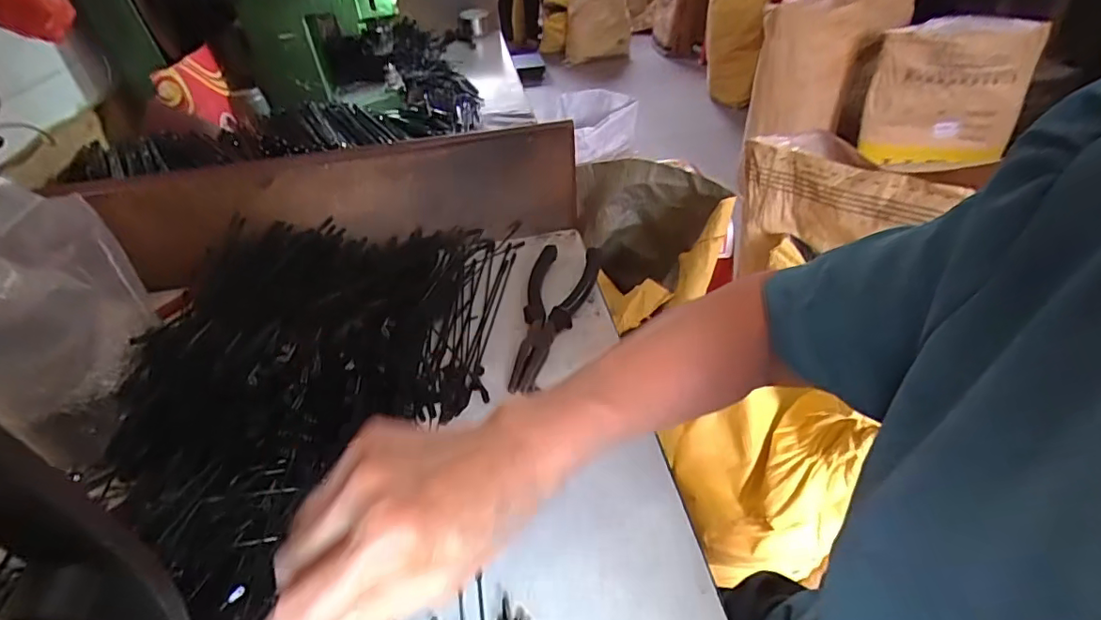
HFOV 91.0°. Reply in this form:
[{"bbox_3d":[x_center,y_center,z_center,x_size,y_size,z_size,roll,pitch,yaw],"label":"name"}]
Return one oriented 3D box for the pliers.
[{"bbox_3d":[0.002,0.000,0.473,0.060,0.027,0.171,5,40,11],"label":"pliers"}]

